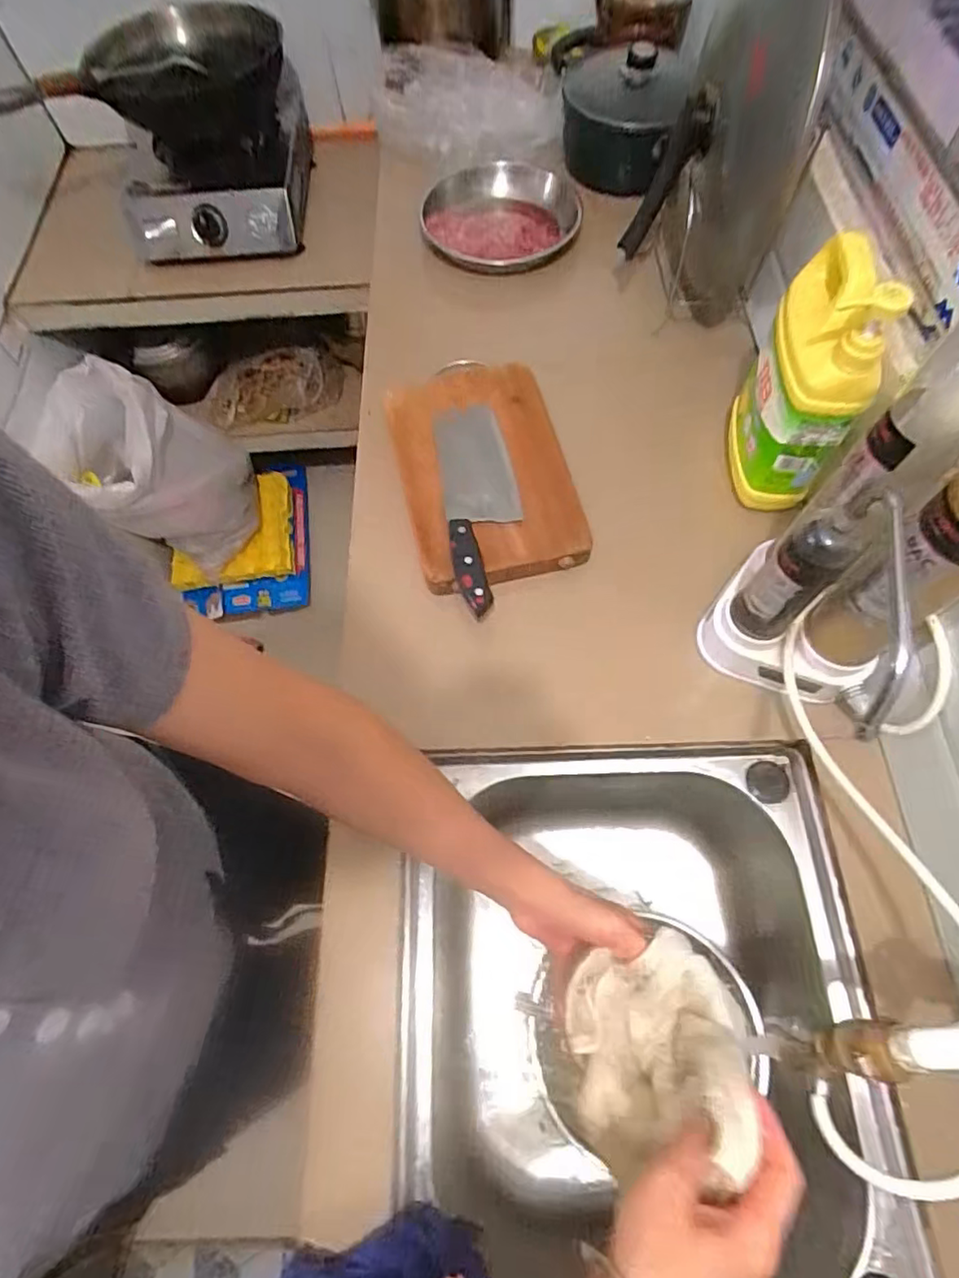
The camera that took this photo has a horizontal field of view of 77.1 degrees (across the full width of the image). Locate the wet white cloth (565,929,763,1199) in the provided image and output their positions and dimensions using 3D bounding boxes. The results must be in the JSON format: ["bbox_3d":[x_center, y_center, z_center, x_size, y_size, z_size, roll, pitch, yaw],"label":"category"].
[{"bbox_3d":[0.124,0.275,0.411,0.122,0.134,0.112,-16,66,-4],"label":"wet white cloth"}]

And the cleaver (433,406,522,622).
[{"bbox_3d":[0.002,-0.142,0.626,0.075,0.024,0.239,-8,66,-1],"label":"cleaver"}]

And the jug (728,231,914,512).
[{"bbox_3d":[0.300,-0.242,0.557,0.072,0.226,0.130,6,67,5],"label":"jug"}]

